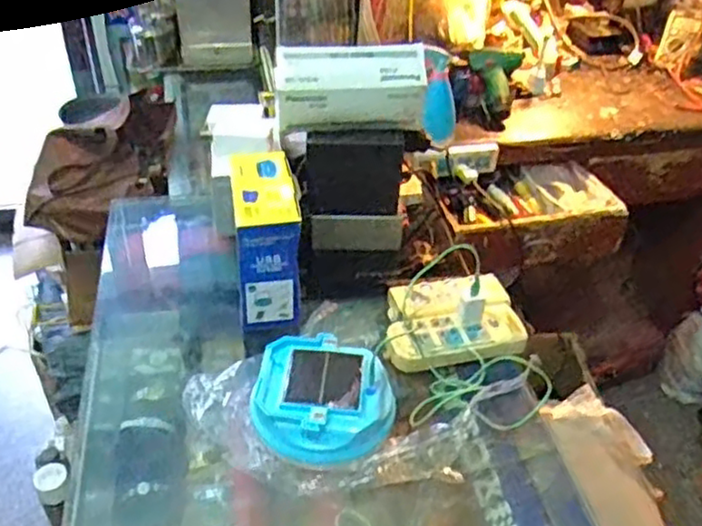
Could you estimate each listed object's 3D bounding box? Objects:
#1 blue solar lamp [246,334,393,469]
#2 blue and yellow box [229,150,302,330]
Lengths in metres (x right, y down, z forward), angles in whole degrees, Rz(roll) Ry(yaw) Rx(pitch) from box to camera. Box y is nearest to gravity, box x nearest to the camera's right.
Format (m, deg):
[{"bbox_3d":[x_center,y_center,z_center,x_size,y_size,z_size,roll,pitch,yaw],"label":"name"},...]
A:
[{"bbox_3d":[-0.041,0.166,0.855,0.170,0.053,0.156,2,39,-1],"label":"blue solar lamp"},{"bbox_3d":[-0.128,-0.038,1.030,0.086,0.181,0.195,-6,39,-10],"label":"blue and yellow box"}]

